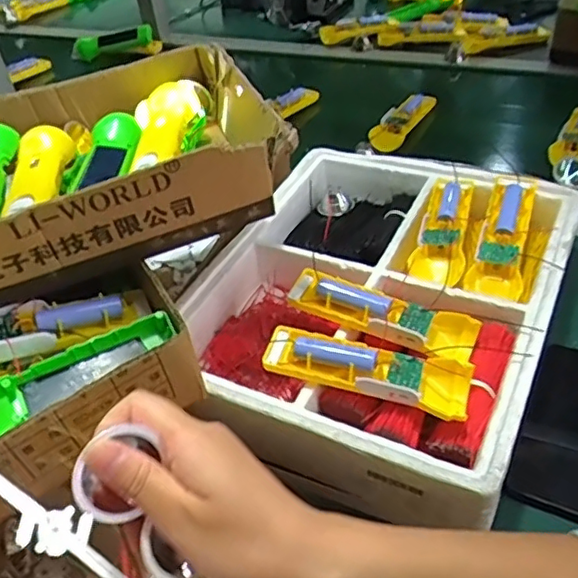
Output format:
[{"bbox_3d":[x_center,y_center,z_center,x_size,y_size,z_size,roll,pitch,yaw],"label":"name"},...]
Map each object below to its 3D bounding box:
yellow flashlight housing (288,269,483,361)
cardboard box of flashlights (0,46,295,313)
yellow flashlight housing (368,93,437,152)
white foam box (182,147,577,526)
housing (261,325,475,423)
[{"bbox_3d":[0.079,0.026,0.534,0.163,0.039,0.049,14,46,22],"label":"yellow flashlight housing"},{"bbox_3d":[-0.239,-0.088,0.522,0.436,0.080,0.225,-18,43,-11],"label":"cardboard box of flashlights"},{"bbox_3d":[0.179,-0.266,0.945,0.065,0.039,0.163,15,47,24],"label":"yellow flashlight housing"},{"bbox_3d":[0.089,0.006,0.602,0.307,0.098,0.372,15,47,23],"label":"white foam box"},{"bbox_3d":[0.063,0.069,0.494,0.163,0.050,0.048,7,44,15],"label":"housing"}]

